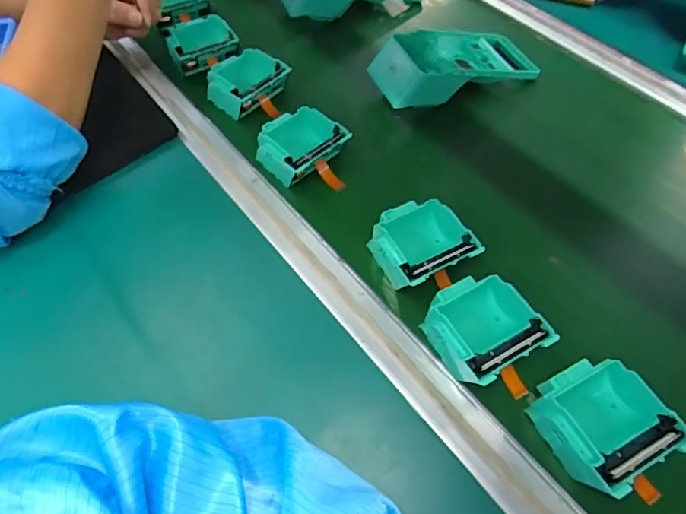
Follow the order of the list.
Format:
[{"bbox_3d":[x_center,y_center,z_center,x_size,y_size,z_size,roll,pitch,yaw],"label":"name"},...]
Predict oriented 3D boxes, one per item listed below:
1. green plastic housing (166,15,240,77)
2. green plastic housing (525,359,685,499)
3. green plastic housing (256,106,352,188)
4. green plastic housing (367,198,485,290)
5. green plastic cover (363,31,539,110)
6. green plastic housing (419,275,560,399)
[{"bbox_3d":[-0.171,-0.255,0.588,0.073,0.045,0.064,-24,59,-12],"label":"green plastic housing"},{"bbox_3d":[0.179,0.116,0.337,0.084,0.039,0.077,-21,58,-10],"label":"green plastic housing"},{"bbox_3d":[-0.042,-0.112,0.490,0.079,0.039,0.081,-36,62,-18],"label":"green plastic housing"},{"bbox_3d":[0.071,-0.013,0.424,0.080,0.037,0.076,-26,59,-13],"label":"green plastic housing"},{"bbox_3d":[0.124,-0.224,0.551,0.184,0.051,0.088,-19,60,-10],"label":"green plastic cover"},{"bbox_3d":[0.112,0.060,0.374,0.073,0.034,0.089,-25,59,-12],"label":"green plastic housing"}]

